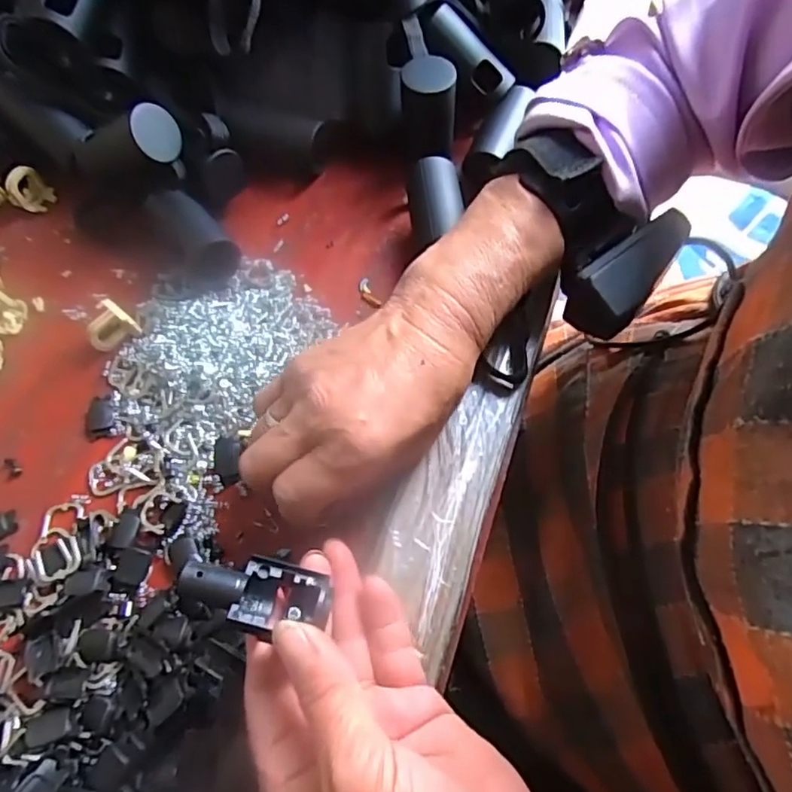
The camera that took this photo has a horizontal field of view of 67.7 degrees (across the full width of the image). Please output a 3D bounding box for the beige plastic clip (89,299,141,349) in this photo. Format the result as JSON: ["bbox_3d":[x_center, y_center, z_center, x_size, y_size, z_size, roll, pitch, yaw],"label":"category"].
[{"bbox_3d":[-0.155,-0.036,0.319,0.016,0.019,0.024,38,71,20],"label":"beige plastic clip"}]

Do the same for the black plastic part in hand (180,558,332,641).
[{"bbox_3d":[-0.051,0.070,0.210,0.051,0.015,0.024,9,63,-5],"label":"black plastic part in hand"}]

